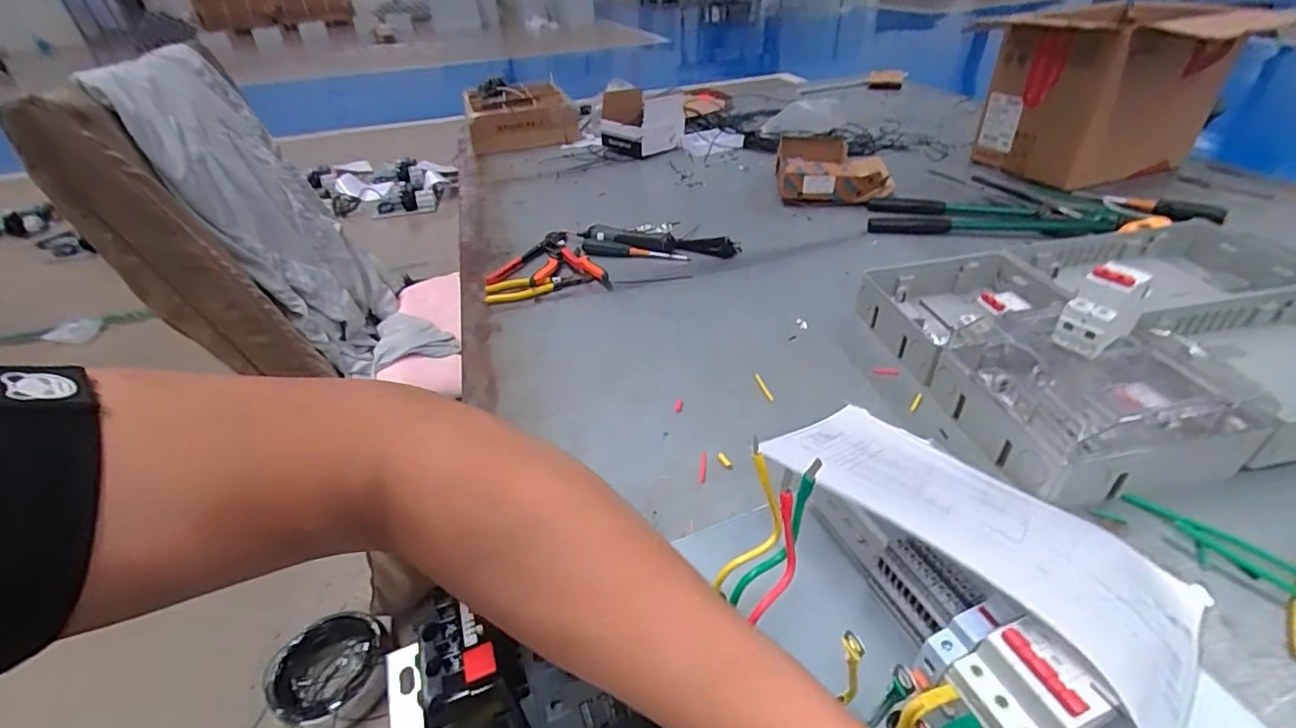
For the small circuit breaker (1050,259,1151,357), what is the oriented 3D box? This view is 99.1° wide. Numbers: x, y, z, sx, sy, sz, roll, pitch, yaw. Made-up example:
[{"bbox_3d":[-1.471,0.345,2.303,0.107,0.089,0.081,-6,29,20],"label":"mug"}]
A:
[{"bbox_3d":[0.413,-0.050,0.500,0.070,0.074,0.045,-25,41,-25],"label":"small circuit breaker"}]

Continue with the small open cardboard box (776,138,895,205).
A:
[{"bbox_3d":[0.369,-0.393,1.111,0.214,0.066,0.248,4,38,11],"label":"small open cardboard box"}]

